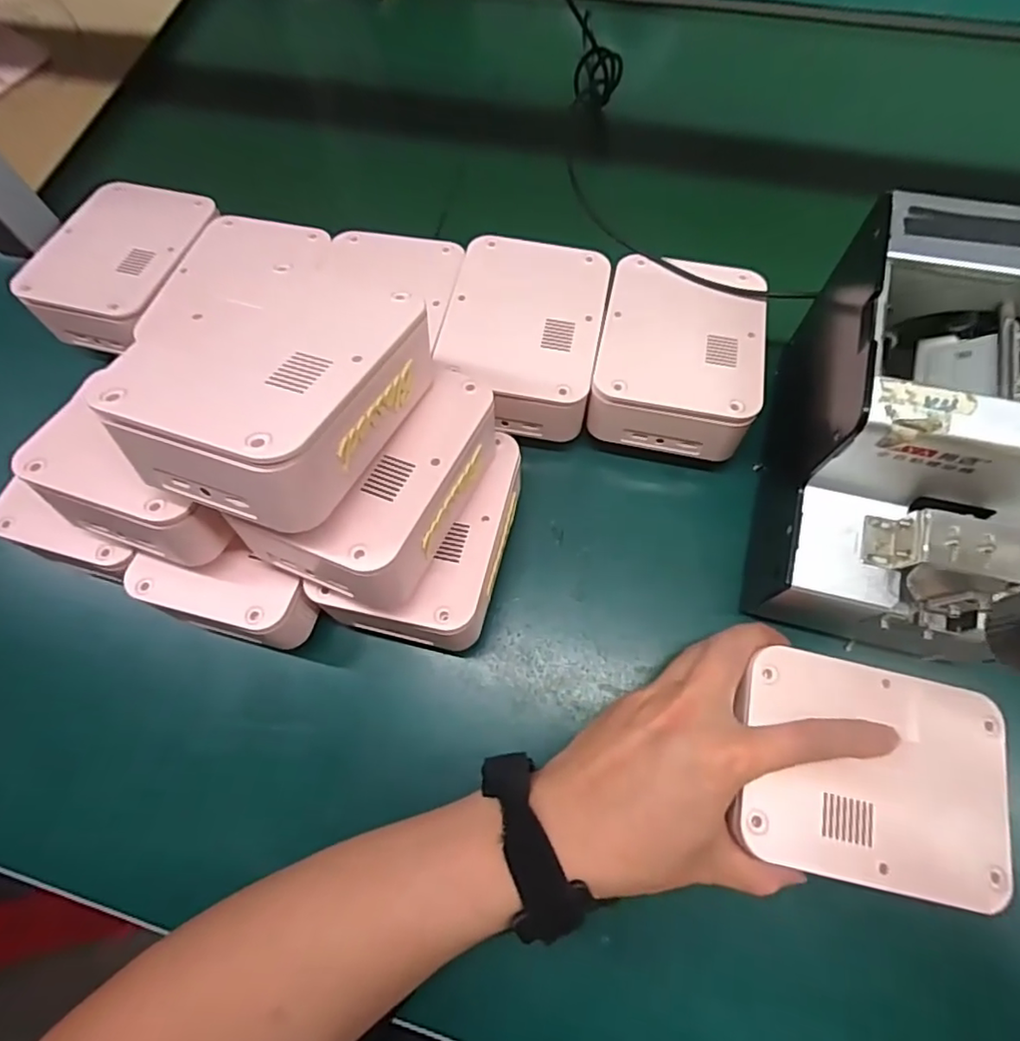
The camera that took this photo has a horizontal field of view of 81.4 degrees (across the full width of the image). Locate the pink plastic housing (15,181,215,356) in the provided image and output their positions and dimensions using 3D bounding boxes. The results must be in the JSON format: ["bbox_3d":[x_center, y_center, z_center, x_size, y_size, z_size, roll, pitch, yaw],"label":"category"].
[{"bbox_3d":[-0.278,-0.186,0.425,0.097,0.033,0.127,12,70,9],"label":"pink plastic housing"}]

